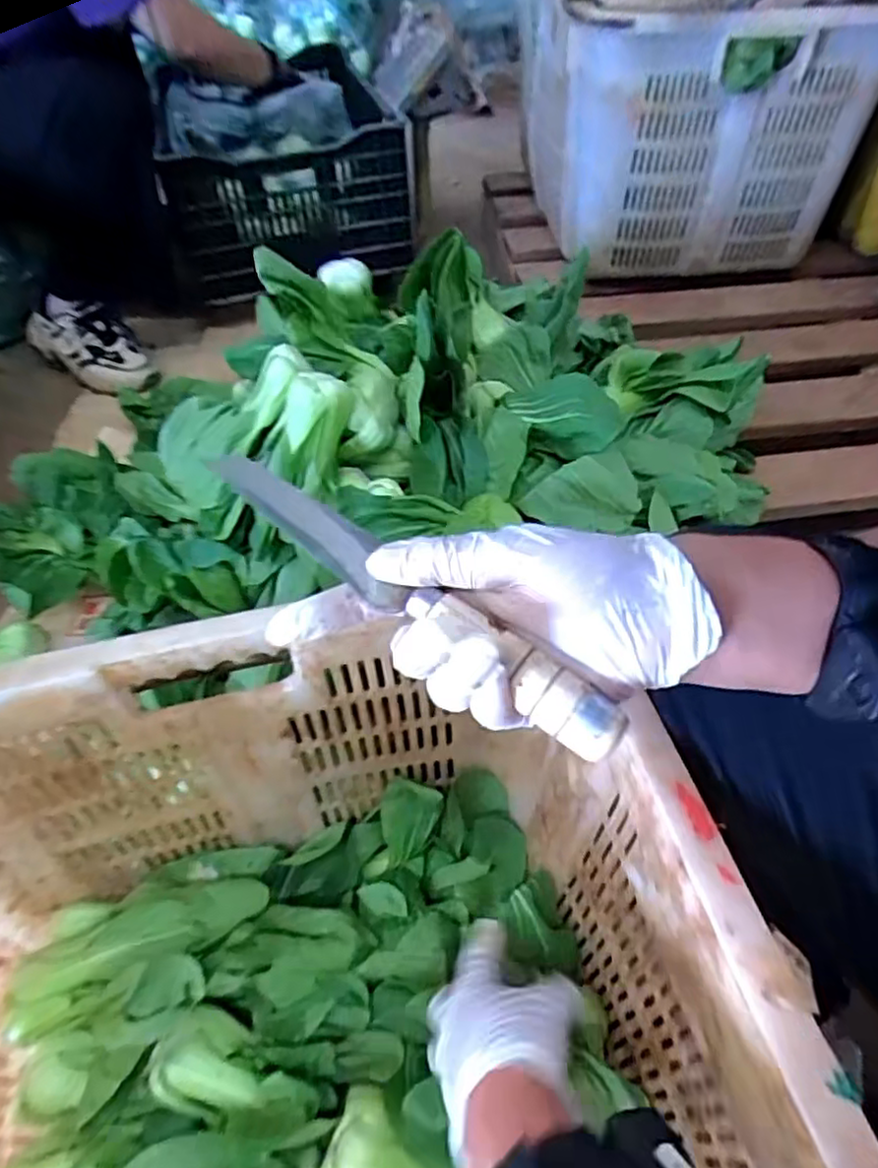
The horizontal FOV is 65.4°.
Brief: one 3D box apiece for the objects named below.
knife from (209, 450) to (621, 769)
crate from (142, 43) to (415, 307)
[{"bbox_3d":[-0.012,0.003,0.271,0.191,0.019,0.023,33,57,15],"label":"knife"},{"bbox_3d":[-0.291,-0.747,1.190,0.367,0.248,0.549,-14,52,-11],"label":"crate"}]

